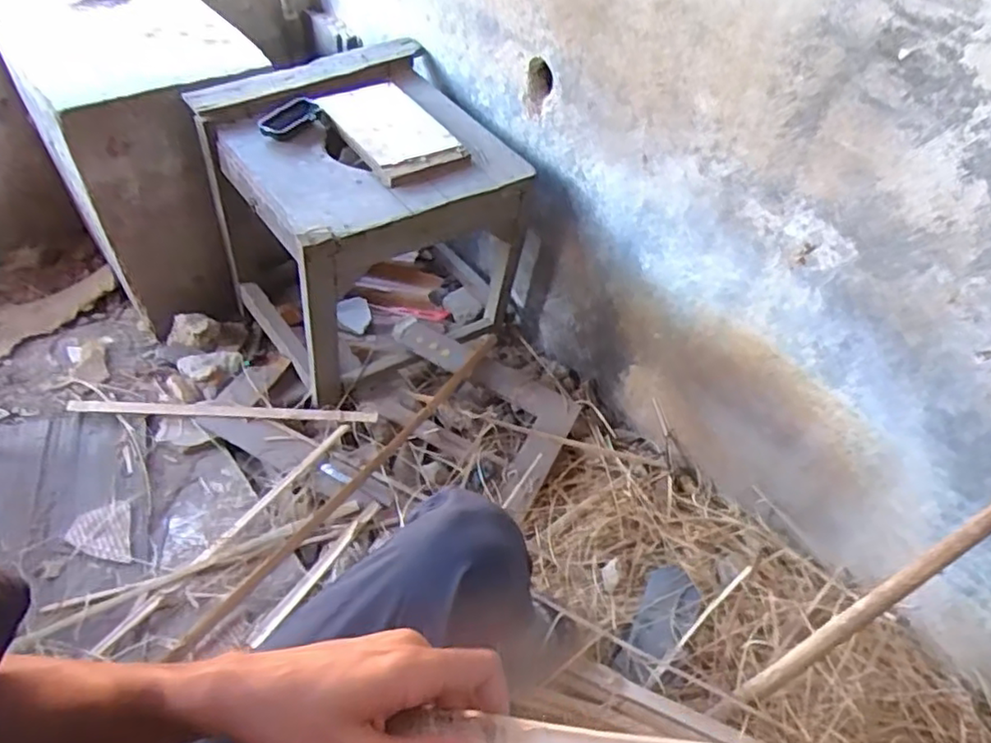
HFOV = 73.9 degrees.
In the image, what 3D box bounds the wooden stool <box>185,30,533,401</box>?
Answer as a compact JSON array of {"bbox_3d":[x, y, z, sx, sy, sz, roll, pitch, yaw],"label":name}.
[{"bbox_3d":[-0.238,-0.276,1.265,0.487,0.442,0.482,-23,55,-23],"label":"wooden stool"}]

